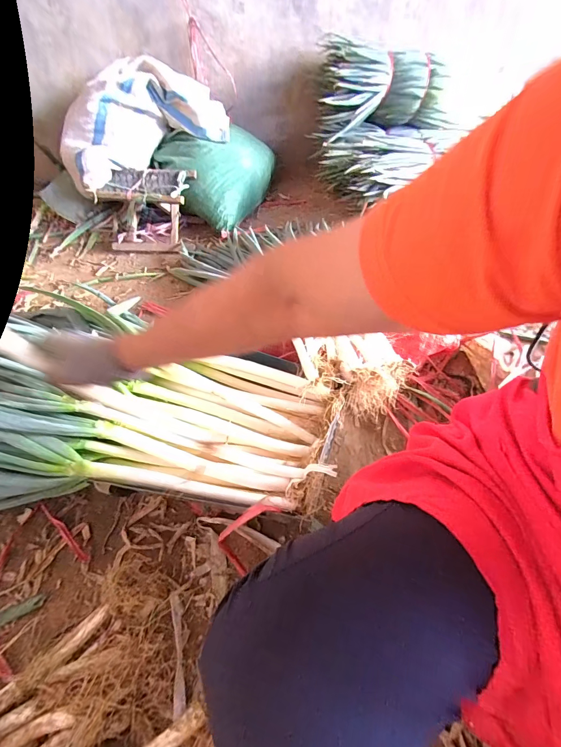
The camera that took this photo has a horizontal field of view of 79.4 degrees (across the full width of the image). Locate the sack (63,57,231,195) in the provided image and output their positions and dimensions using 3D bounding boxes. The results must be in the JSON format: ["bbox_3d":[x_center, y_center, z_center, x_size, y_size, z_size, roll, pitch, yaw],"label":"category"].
[{"bbox_3d":[-0.516,-0.944,1.246,0.599,0.268,0.307,-35,57,-24],"label":"sack"}]

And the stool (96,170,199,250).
[{"bbox_3d":[-0.471,-0.607,1.254,0.309,0.200,0.218,4,50,6],"label":"stool"}]

